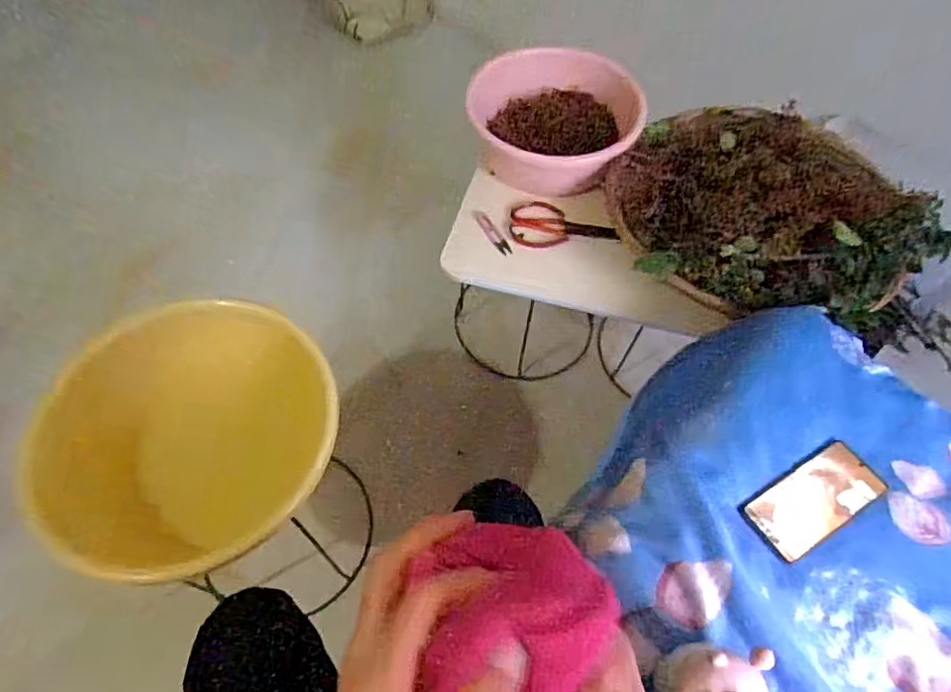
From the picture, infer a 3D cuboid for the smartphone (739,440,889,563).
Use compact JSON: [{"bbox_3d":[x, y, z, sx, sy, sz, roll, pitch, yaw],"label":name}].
[{"bbox_3d":[0.389,0.174,0.674,0.163,0.012,0.077,-27,64,-16],"label":"smartphone"}]

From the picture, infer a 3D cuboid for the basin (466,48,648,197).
[{"bbox_3d":[0.146,-0.413,1.100,0.285,0.142,0.284,-1,59,2],"label":"basin"}]

